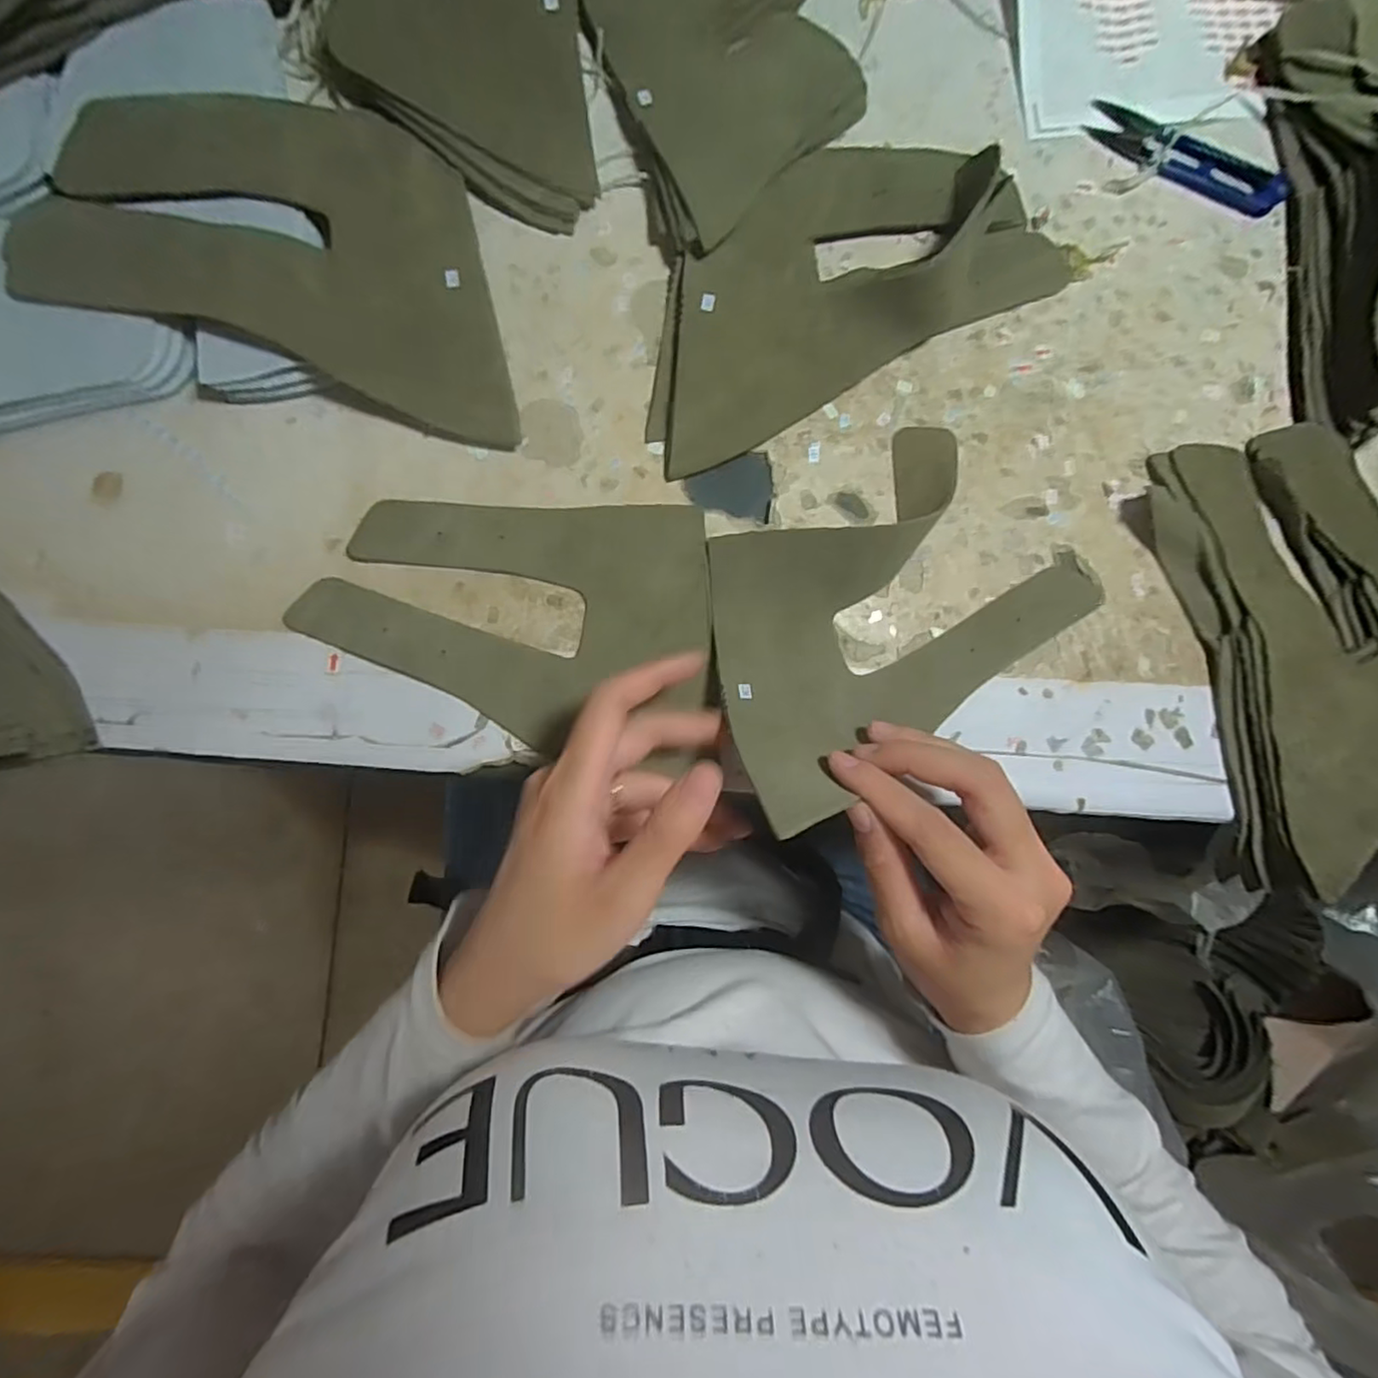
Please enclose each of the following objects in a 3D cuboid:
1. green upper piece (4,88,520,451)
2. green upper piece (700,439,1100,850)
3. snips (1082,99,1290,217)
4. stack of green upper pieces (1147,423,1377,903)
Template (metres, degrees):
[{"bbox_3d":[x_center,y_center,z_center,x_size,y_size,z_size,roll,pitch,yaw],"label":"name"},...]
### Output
[{"bbox_3d":[-0.167,-0.200,0.294,0.205,0.023,0.126,17,86,-2],"label":"green upper piece"},{"bbox_3d":[0.088,-0.042,0.276,0.192,0.072,0.115,-31,90,-5],"label":"green upper piece"},{"bbox_3d":[0.254,-0.271,0.335,0.102,0.009,0.025,25,85,-1],"label":"snips"},{"bbox_3d":[0.373,-0.032,0.314,0.259,0.033,0.210,-10,87,-4],"label":"stack of green upper pieces"}]

